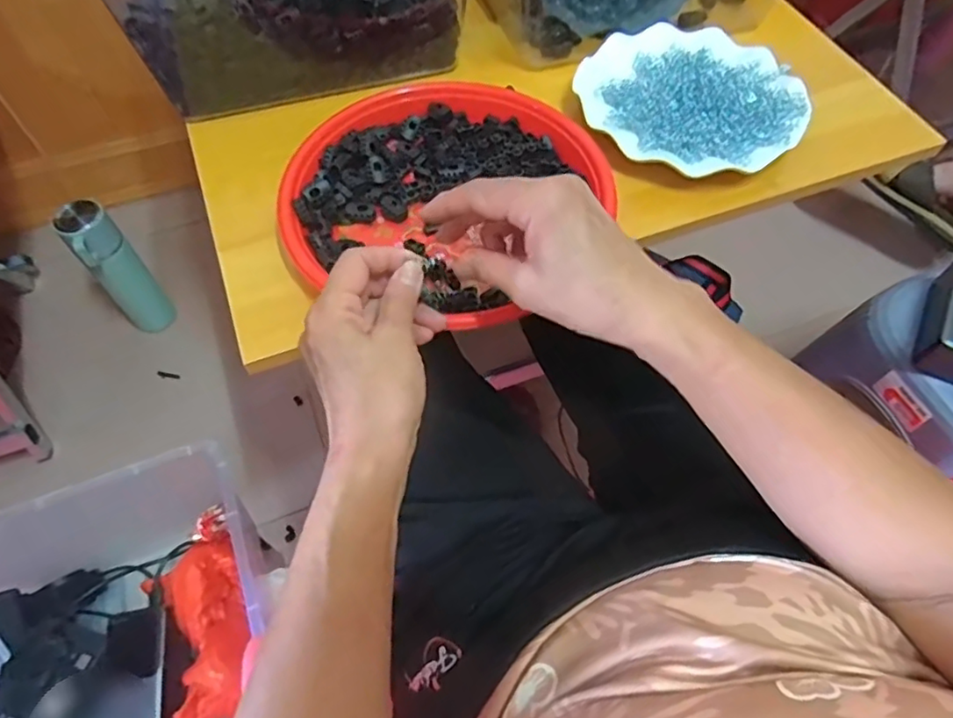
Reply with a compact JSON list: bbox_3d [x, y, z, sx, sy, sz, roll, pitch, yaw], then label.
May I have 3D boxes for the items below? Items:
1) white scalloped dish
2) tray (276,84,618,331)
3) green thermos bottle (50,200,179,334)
[{"bbox_3d":[0.181,-0.221,0.518,0.165,0.034,0.181,0,60,-1],"label":"white scalloped dish"},{"bbox_3d":[-0.026,-0.127,0.458,0.217,0.032,0.227,0,60,-1],"label":"tray"},{"bbox_3d":[-0.531,-0.127,0.918,0.069,0.240,0.064,-39,68,-20],"label":"green thermos bottle"}]

